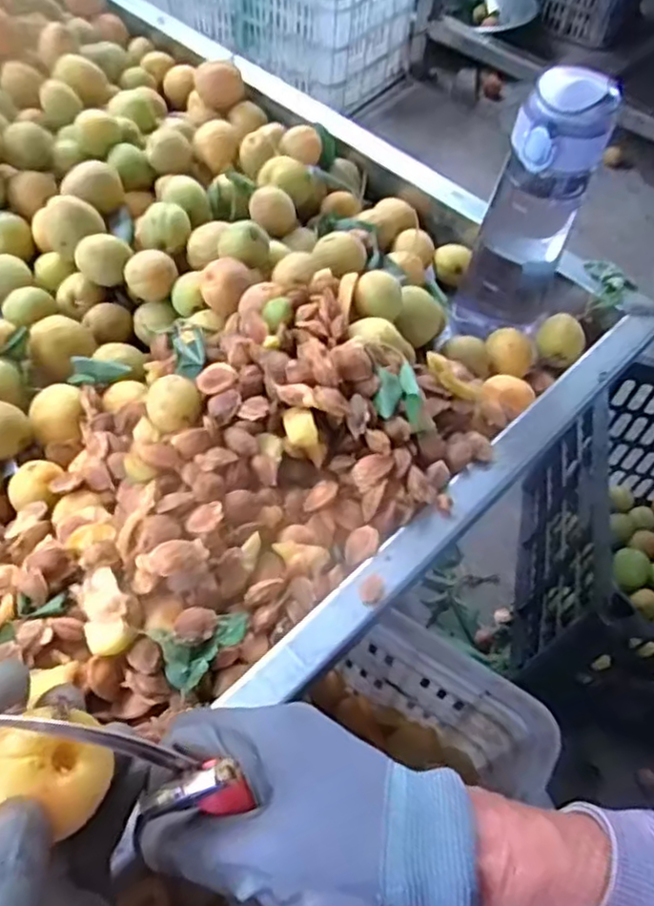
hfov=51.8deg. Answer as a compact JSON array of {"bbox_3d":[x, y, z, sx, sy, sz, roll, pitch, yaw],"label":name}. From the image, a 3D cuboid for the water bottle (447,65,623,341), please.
[{"bbox_3d":[0.150,-0.171,0.497,0.067,0.214,0.070,26,57,13],"label":"water bottle"}]

